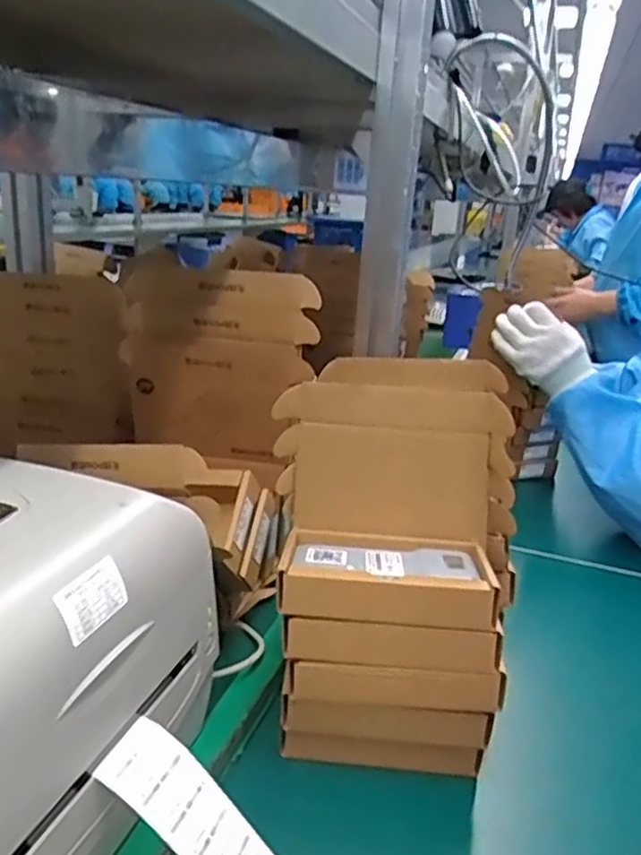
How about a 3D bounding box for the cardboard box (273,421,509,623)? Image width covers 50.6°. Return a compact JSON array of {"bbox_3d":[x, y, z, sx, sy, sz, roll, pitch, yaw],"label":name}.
[{"bbox_3d":[0.050,0.040,0.446,0.161,0.122,0.114,6,19,3],"label":"cardboard box"}]

